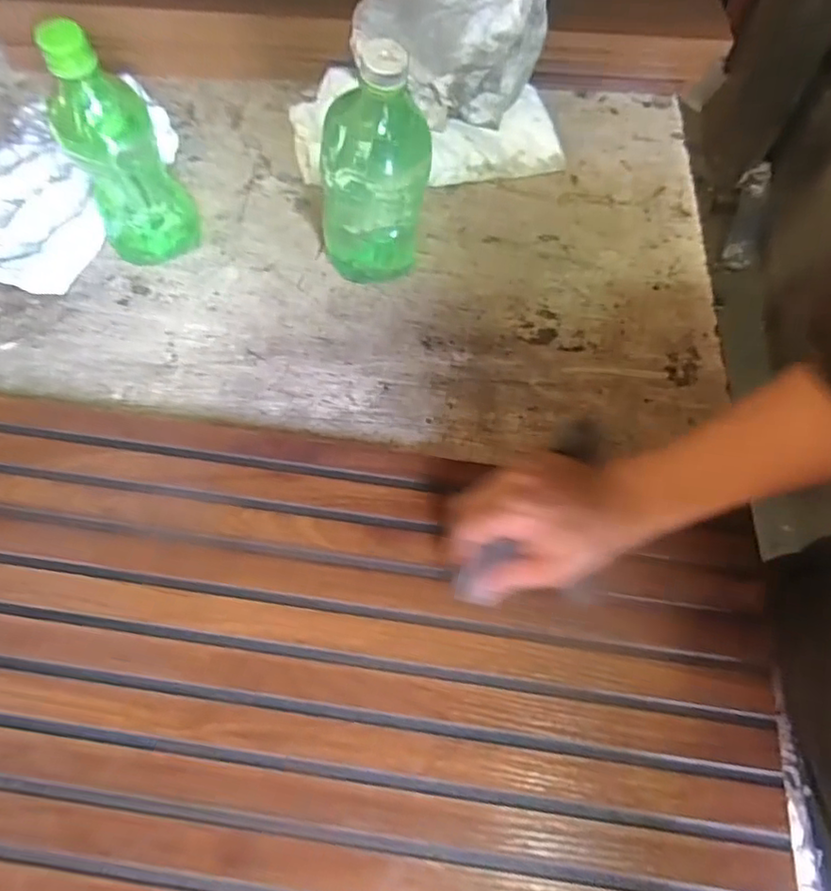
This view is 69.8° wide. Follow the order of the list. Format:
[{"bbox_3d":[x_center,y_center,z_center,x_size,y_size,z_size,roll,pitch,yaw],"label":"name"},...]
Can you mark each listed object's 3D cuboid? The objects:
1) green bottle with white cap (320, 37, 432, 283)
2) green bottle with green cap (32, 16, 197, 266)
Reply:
[{"bbox_3d":[-0.034,-0.205,0.461,0.079,0.202,0.064,-3,62,-4],"label":"green bottle with white cap"},{"bbox_3d":[-0.229,-0.224,0.467,0.074,0.196,0.064,-23,65,-14],"label":"green bottle with green cap"}]

